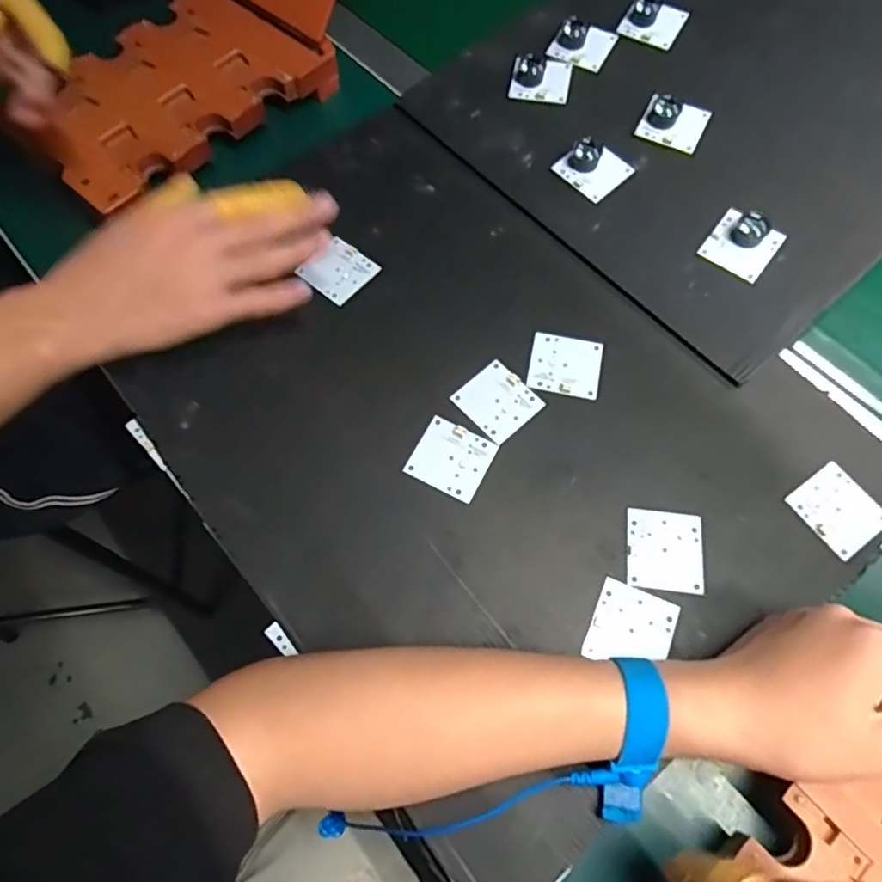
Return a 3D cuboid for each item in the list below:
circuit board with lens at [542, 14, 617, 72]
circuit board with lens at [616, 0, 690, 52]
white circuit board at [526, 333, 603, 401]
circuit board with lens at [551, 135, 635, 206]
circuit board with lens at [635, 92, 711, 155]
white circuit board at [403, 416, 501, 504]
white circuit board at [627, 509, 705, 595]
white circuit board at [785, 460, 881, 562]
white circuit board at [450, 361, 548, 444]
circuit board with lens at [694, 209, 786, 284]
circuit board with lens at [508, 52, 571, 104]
[{"bbox_3d":[0.118,-0.335,0.498,0.051,0.021,0.042,17,68,7],"label":"circuit board with lens"},{"bbox_3d":[0.180,-0.355,0.505,0.051,0.022,0.036,20,68,8],"label":"circuit board with lens"},{"bbox_3d":[0.085,-0.052,0.407,0.047,0.004,0.045,12,67,5],"label":"white circuit board"},{"bbox_3d":[0.118,-0.213,0.458,0.046,0.025,0.043,43,73,16],"label":"circuit board with lens"},{"bbox_3d":[0.185,-0.254,0.468,0.049,0.017,0.042,24,69,10],"label":"circuit board with lens"},{"bbox_3d":[0.007,0.011,0.379,0.046,0.004,0.044,25,69,10],"label":"white circuit board"},{"bbox_3d":[0.134,0.065,0.354,0.043,0.004,0.047,7,67,3],"label":"white circuit board"},{"bbox_3d":[0.245,0.042,0.366,0.047,0.004,0.048,-33,71,-13],"label":"white circuit board"},{"bbox_3d":[0.037,-0.027,0.393,0.044,0.004,0.047,-41,73,-16],"label":"white circuit board"},{"bbox_3d":[0.220,-0.146,0.429,0.046,0.023,0.047,36,71,14],"label":"circuit board with lens"},{"bbox_3d":[0.083,-0.299,0.493,0.048,0.009,0.036,9,94,-4],"label":"circuit board with lens"}]

